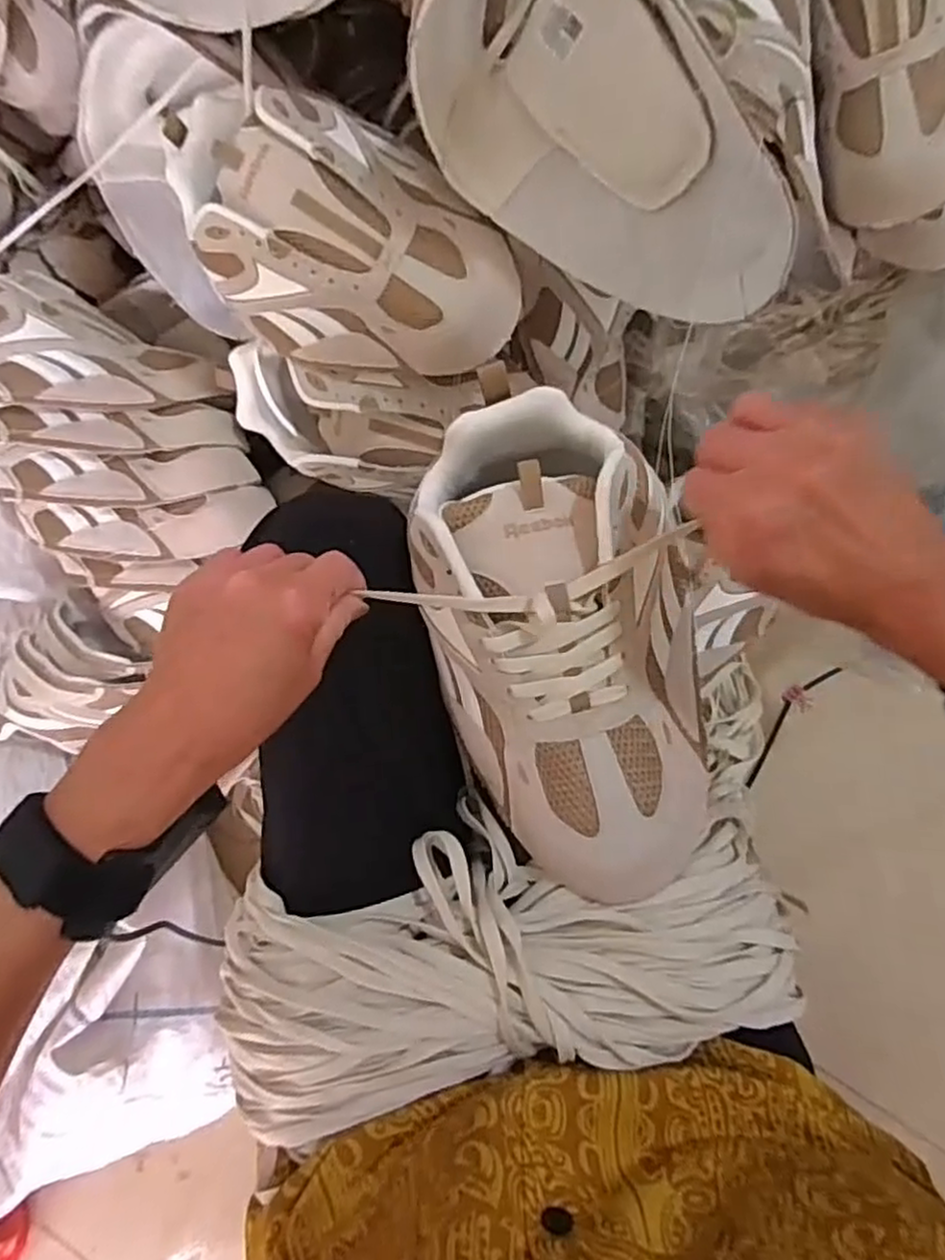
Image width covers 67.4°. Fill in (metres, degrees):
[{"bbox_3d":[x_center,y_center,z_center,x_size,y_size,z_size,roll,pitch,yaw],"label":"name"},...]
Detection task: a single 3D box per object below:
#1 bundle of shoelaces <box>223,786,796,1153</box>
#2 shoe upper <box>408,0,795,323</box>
[{"bbox_3d":[0.018,0.169,0.371,0.293,0.072,0.123,-9,84,1],"label":"bundle of shoelaces"},{"bbox_3d":[0.087,-0.293,0.409,0.245,0.145,0.105,33,89,7],"label":"shoe upper"}]

